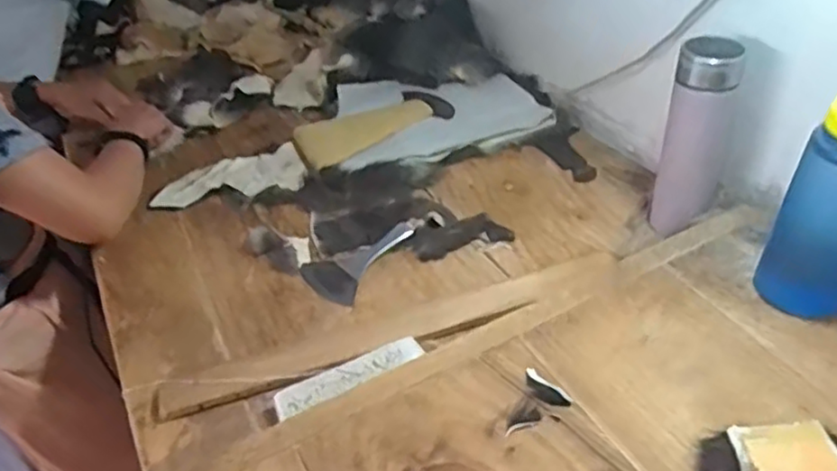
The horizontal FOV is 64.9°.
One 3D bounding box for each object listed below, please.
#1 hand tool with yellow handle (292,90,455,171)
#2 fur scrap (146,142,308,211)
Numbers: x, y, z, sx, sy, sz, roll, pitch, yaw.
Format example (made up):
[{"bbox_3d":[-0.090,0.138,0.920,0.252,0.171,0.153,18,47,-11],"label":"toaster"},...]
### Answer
[{"bbox_3d":[-0.071,-0.177,1.018,0.270,0.030,0.124,-31,44,-27],"label":"hand tool with yellow handle"},{"bbox_3d":[-0.272,-0.083,0.946,0.214,0.019,0.105,-13,39,-8],"label":"fur scrap"}]

